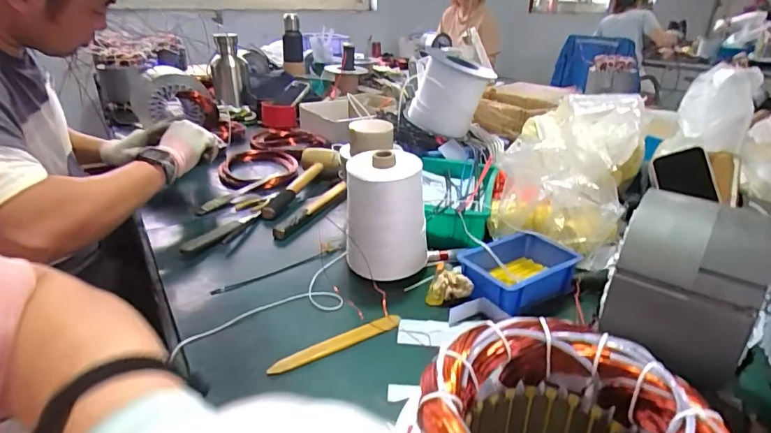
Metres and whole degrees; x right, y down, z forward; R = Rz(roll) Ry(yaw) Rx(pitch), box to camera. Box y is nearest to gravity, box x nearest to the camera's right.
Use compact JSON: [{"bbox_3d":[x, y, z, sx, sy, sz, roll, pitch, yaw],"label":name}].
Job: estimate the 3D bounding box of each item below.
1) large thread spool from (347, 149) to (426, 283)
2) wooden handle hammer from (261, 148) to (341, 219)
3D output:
[{"bbox_3d":[0.000,0.002,0.636,0.109,0.164,0.092,1,26,1],"label":"large thread spool"},{"bbox_3d":[-0.163,-0.073,0.921,0.090,0.046,0.266,5,26,8],"label":"wooden handle hammer"}]

